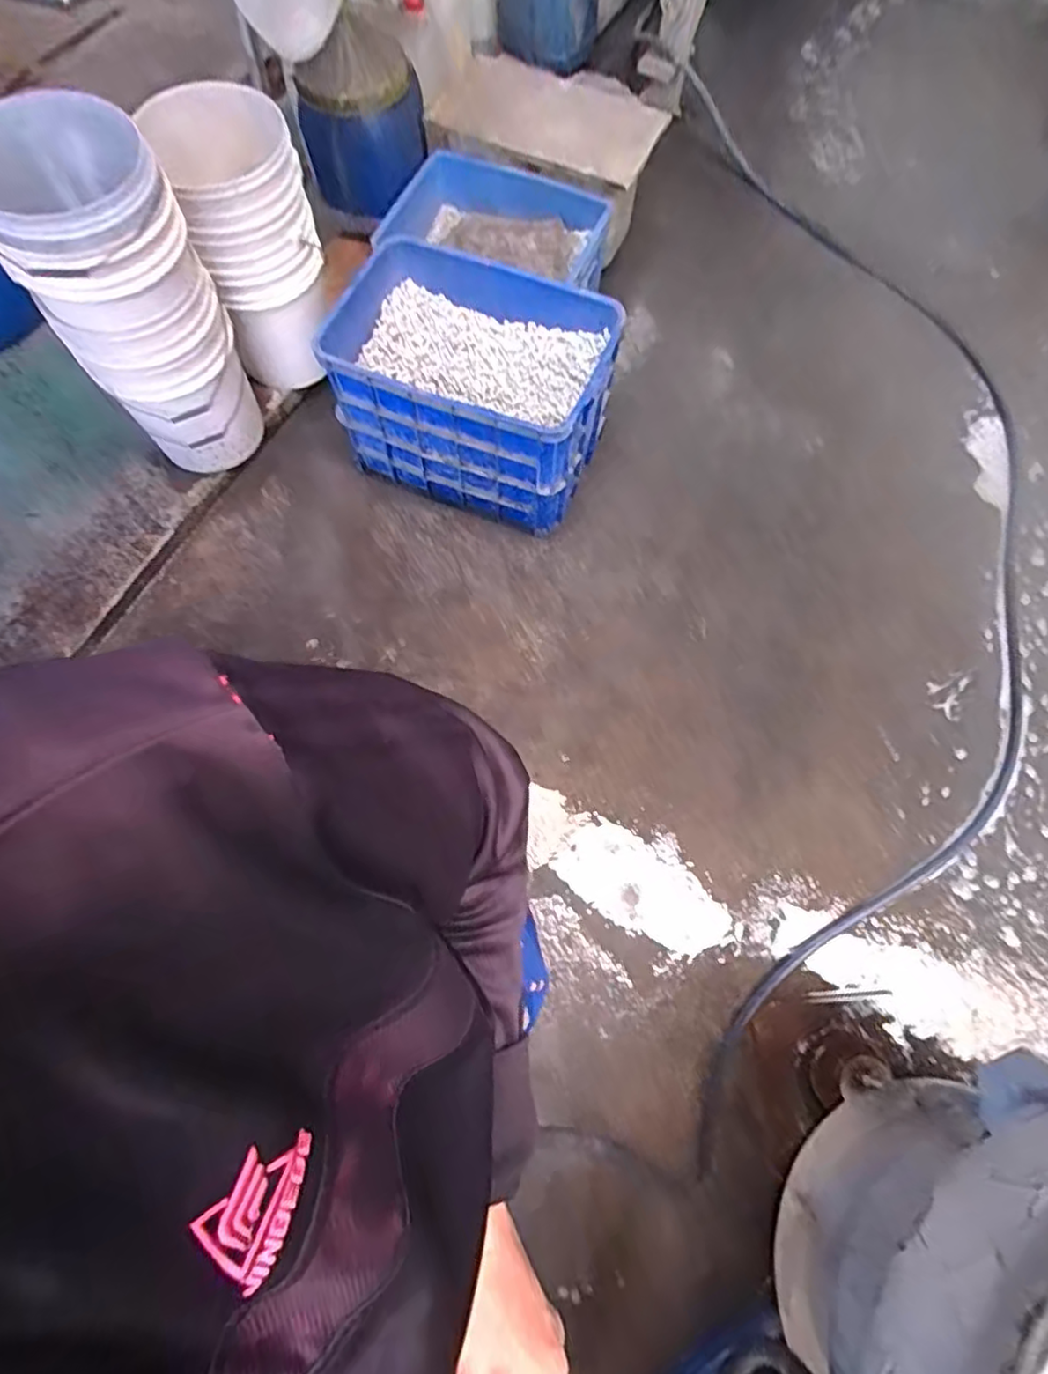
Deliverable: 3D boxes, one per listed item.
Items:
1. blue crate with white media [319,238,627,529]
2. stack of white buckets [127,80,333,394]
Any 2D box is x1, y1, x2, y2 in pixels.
[{"bbox_3d":[-0.138,-0.740,1.518,0.654,0.318,0.442,19,72,5],"label":"blue crate with white media"},{"bbox_3d":[-0.570,-0.940,1.377,0.254,0.504,0.267,-15,72,-6],"label":"stack of white buckets"}]

